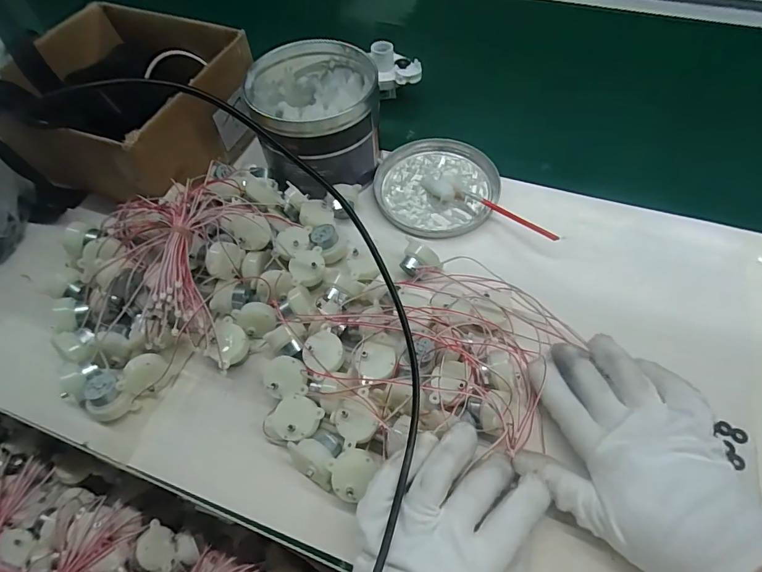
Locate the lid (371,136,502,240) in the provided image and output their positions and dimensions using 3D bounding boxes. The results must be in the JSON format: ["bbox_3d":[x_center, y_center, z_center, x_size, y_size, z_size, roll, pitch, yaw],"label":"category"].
[{"bbox_3d":[0.057,-0.109,0.458,0.123,0.018,0.132,-2,59,3],"label":"lid"}]

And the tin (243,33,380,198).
[{"bbox_3d":[-0.066,-0.174,0.447,0.124,0.103,0.138,-13,59,-4],"label":"tin"}]

